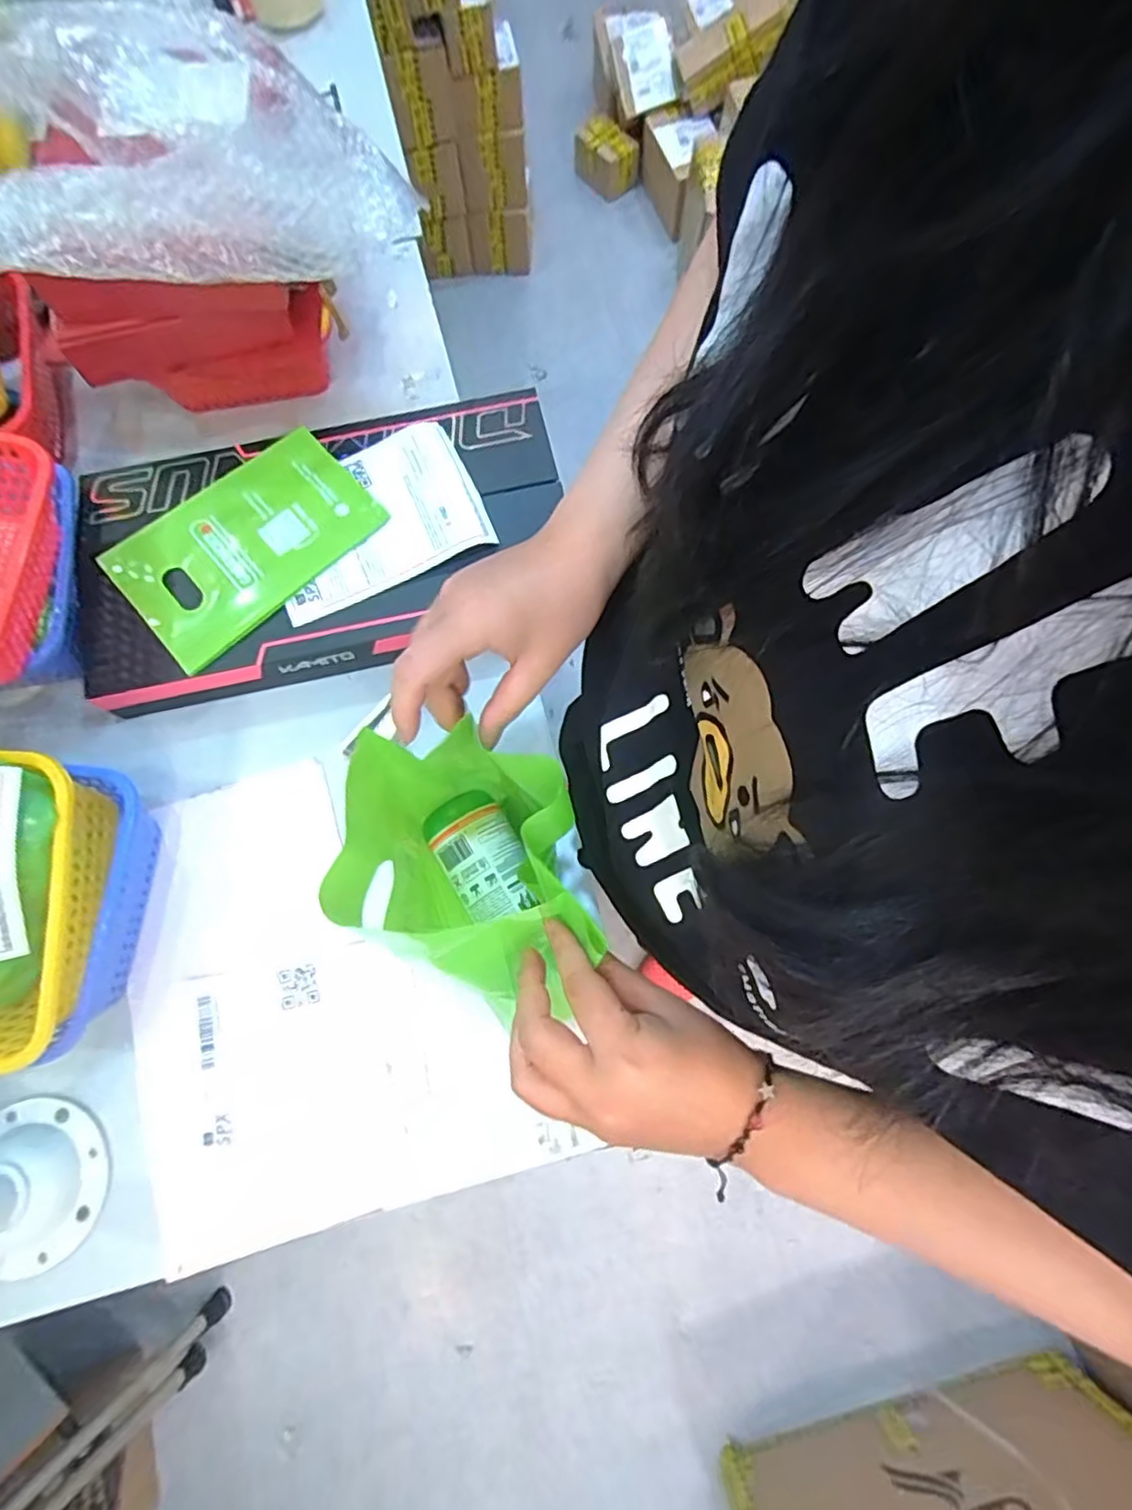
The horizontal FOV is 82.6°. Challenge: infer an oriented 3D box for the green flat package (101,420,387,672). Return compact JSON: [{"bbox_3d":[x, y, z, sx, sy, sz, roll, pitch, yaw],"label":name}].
[{"bbox_3d":[-0.301,-0.202,0.602,0.228,0.005,0.149,-41,78,-9],"label":"green flat package"}]

